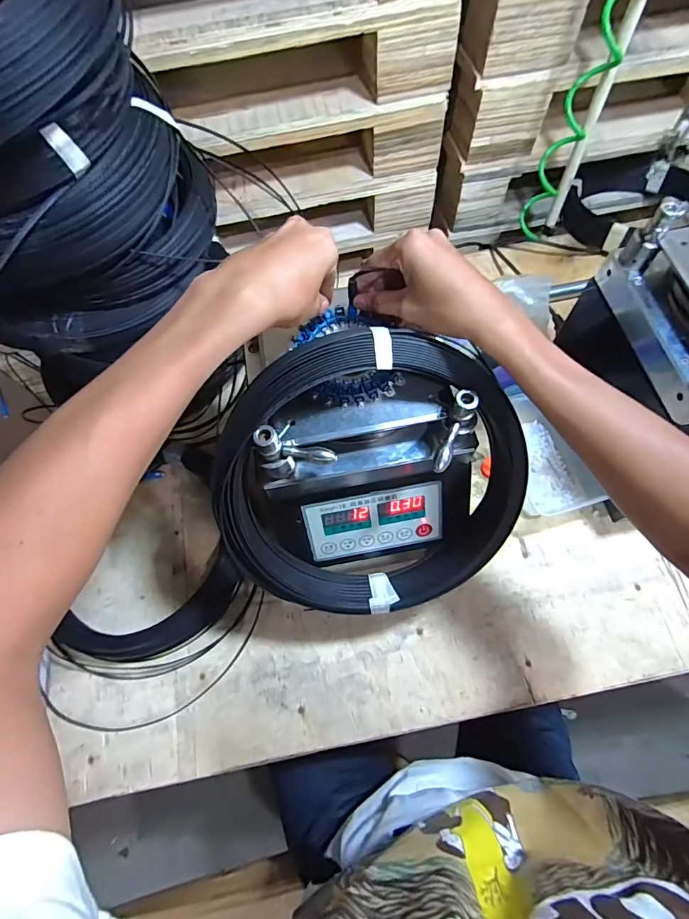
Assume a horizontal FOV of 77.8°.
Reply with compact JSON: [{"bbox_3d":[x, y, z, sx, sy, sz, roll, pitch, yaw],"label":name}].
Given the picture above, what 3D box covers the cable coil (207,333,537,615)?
[{"bbox_3d":[0.028,0.025,0.423,0.293,0.293,0.056,-7,26,-2],"label":"cable coil"}]

